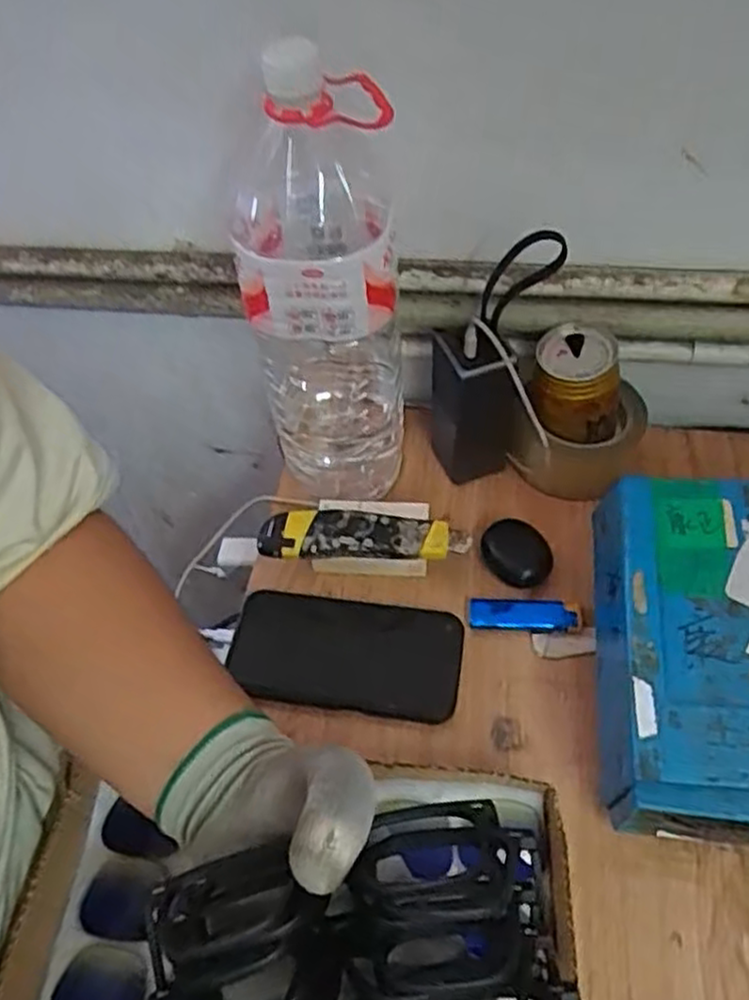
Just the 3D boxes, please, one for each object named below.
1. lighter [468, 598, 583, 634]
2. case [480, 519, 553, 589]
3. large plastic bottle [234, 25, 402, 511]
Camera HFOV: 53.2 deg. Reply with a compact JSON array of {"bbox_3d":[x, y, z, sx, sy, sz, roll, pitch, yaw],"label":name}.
[{"bbox_3d":[0.111,0.087,0.554,0.080,0.017,0.024,5,53,8],"label":"lighter"},{"bbox_3d":[0.109,0.040,0.575,0.055,0.022,0.039,36,63,28],"label":"case"},{"bbox_3d":[-0.037,-0.132,0.529,0.108,0.316,0.098,-3,52,3],"label":"large plastic bottle"}]

